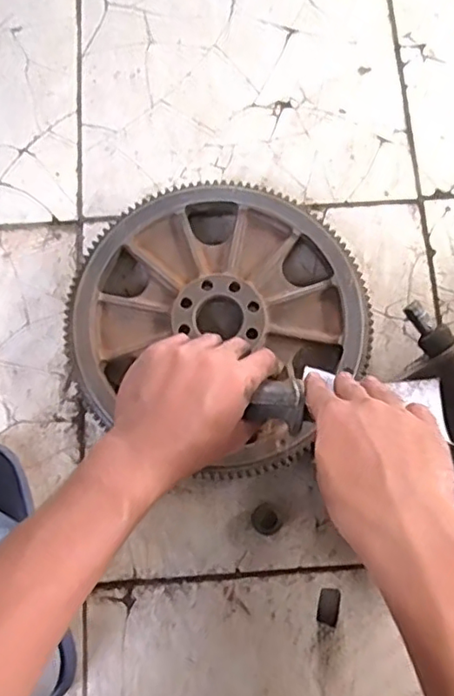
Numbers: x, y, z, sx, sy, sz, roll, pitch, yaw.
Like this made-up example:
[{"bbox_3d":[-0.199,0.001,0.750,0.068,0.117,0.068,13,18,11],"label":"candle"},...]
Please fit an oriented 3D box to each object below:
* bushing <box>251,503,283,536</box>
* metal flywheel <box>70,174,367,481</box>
[{"bbox_3d":[0.042,0.177,0.626,0.030,0.016,0.030,0,78,2],"label":"bushing"},{"bbox_3d":[-0.009,-0.035,0.657,0.308,0.051,0.294,37,81,9],"label":"metal flywheel"}]

